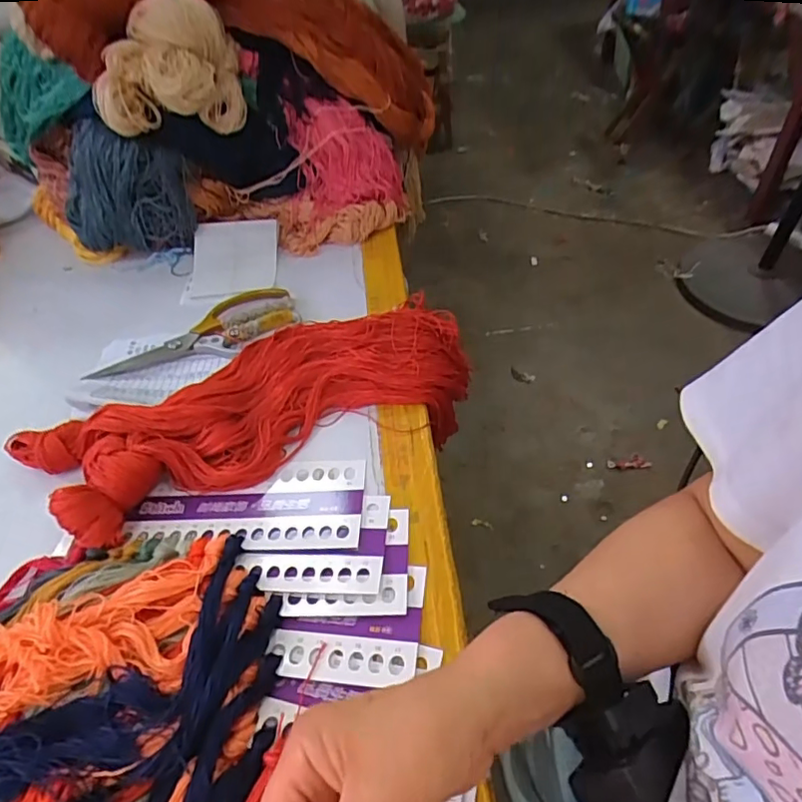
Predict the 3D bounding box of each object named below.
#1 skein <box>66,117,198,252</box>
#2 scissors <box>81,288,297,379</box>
[{"bbox_3d":[-0.338,-0.247,0.684,0.153,0.148,0.073,4,49,12],"label":"skein"},{"bbox_3d":[-0.210,-0.063,0.586,0.209,0.027,0.078,-29,54,-25],"label":"scissors"}]

